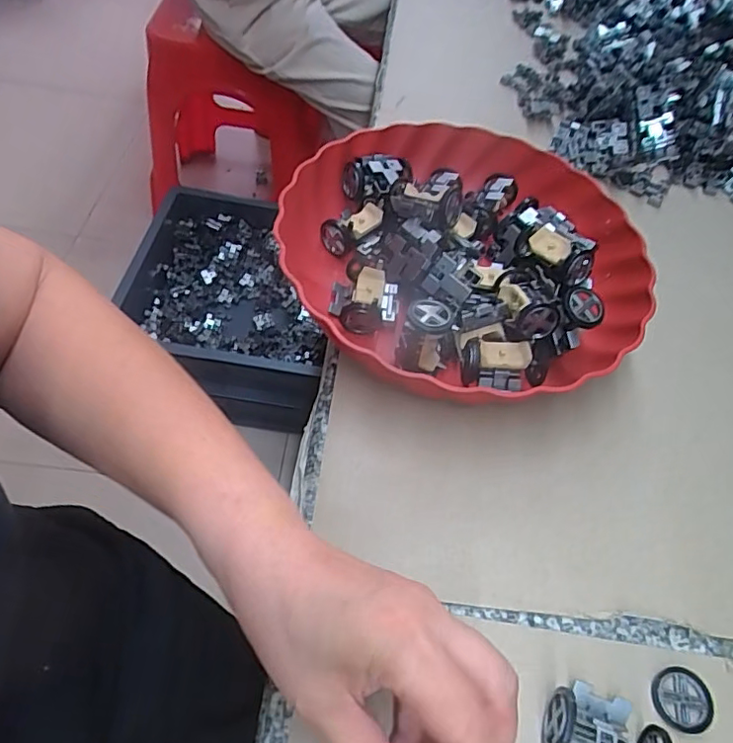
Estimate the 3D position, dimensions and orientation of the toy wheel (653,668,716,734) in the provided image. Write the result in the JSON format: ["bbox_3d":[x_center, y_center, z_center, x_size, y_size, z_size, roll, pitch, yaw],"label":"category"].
[{"bbox_3d":[0.154,0.159,0.274,0.028,0.004,0.027,6,55,-4],"label":"toy wheel"}]

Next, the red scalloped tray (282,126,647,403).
[{"bbox_3d":[0.064,-0.078,0.397,0.248,0.051,0.250,40,60,18],"label":"red scalloped tray"}]

